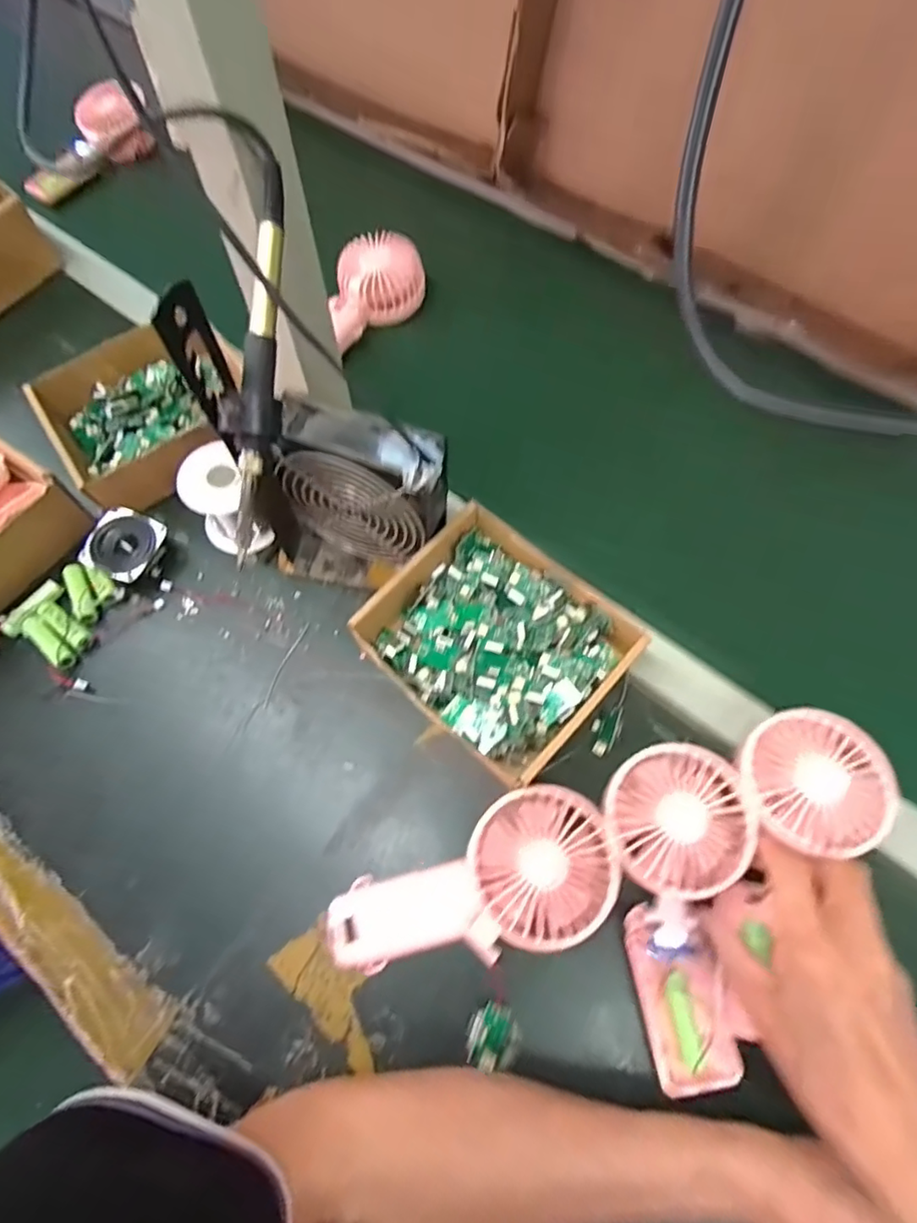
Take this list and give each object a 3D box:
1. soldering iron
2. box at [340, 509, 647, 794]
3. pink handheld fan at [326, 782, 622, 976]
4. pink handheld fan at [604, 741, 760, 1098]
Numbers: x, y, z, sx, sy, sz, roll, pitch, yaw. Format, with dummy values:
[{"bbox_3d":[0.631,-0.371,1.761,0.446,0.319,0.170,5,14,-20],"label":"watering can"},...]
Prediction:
[{"bbox_3d":[-0.108,-0.130,0.314,0.019,0.021,0.205,9,98,6],"label":"soldering iron"},{"bbox_3d":[0.029,0.022,0.423,0.160,0.052,0.140,39,73,16],"label":"box"},{"bbox_3d":[0.008,0.170,0.360,0.184,0.039,0.091,-13,67,-4],"label":"pink handheld fan"},{"bbox_3d":[0.135,0.179,0.353,0.085,0.027,0.186,3,79,3],"label":"pink handheld fan"}]

